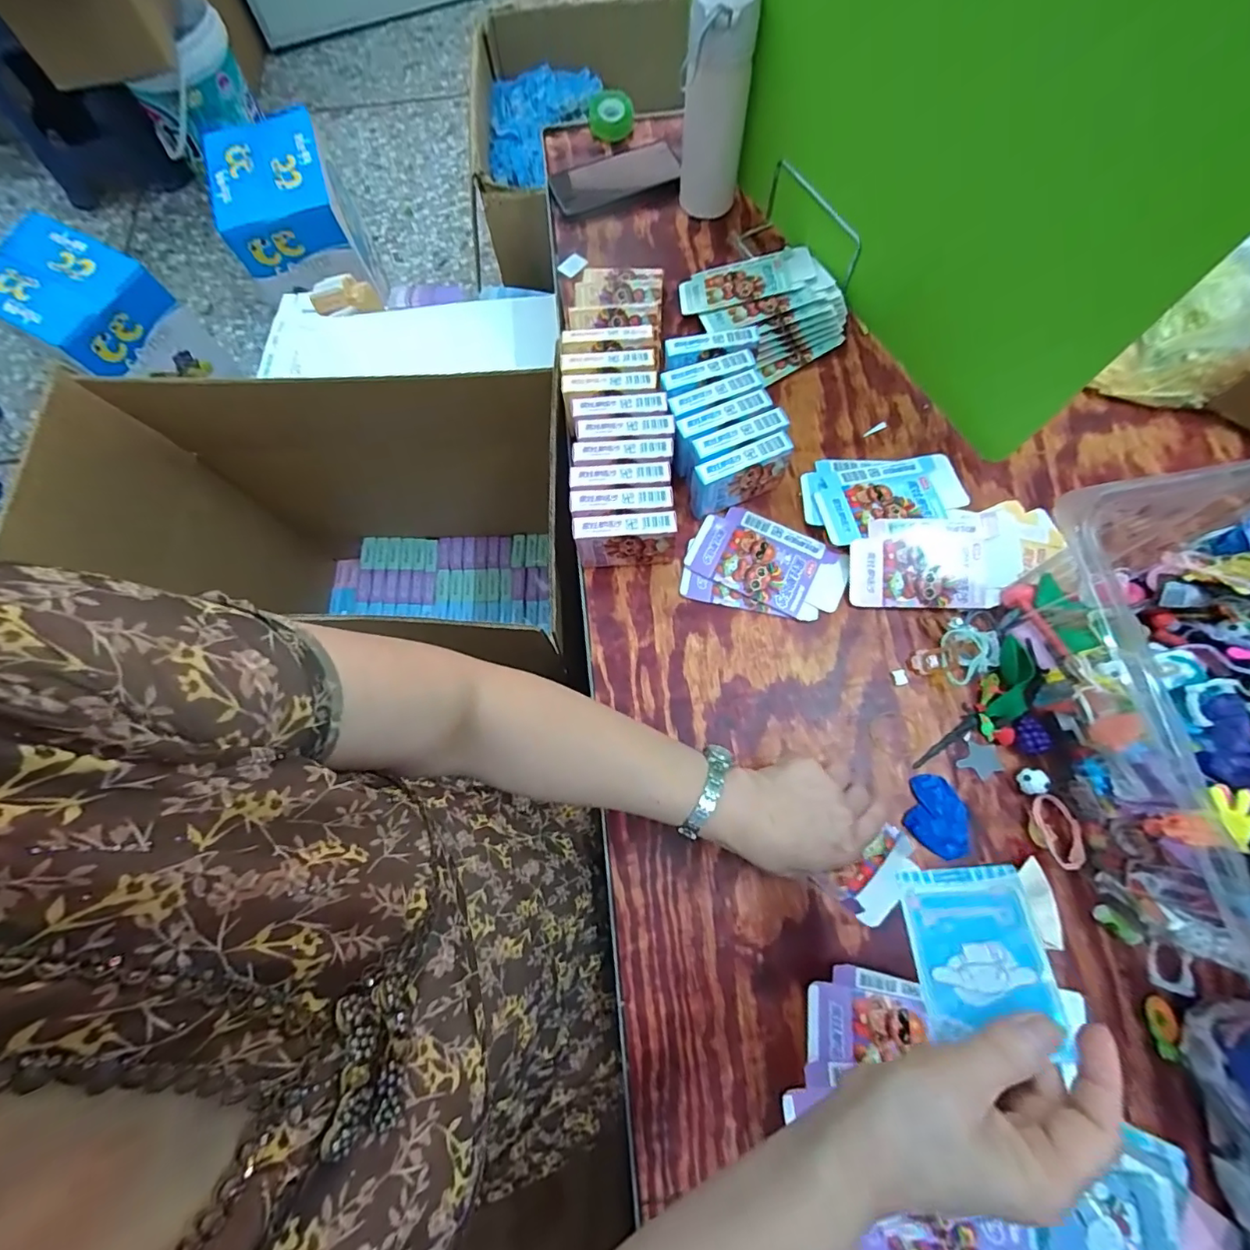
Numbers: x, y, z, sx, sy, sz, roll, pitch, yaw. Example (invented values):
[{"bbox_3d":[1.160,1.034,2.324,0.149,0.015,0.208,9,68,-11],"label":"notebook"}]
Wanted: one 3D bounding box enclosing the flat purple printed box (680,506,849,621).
[{"bbox_3d":[0.138,-0.060,0.527,0.152,0.006,0.100,11,75,4],"label":"flat purple printed box"}]

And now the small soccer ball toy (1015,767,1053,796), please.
[{"bbox_3d":[0.348,0.133,0.458,0.024,0.021,0.022,0,74,1],"label":"small soccer ball toy"}]

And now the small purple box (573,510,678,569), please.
[{"bbox_3d":[0.003,-0.078,0.503,0.094,0.063,0.027,-4,74,0],"label":"small purple box"}]

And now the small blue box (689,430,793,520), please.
[{"bbox_3d":[0.113,-0.143,0.518,0.103,0.063,0.027,-22,75,-5],"label":"small blue box"}]

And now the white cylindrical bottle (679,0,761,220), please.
[{"bbox_3d":[0.096,-0.543,0.575,0.070,0.190,0.071,9,73,5],"label":"white cylindrical bottle"}]

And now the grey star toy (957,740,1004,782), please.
[{"bbox_3d":[0.314,0.118,0.472,0.033,0.004,0.033,31,77,9],"label":"grey star toy"}]

